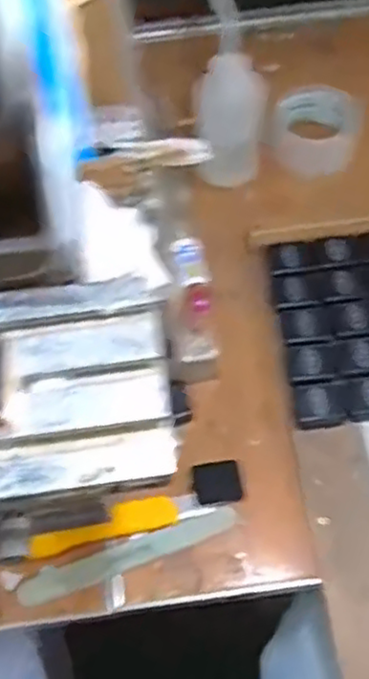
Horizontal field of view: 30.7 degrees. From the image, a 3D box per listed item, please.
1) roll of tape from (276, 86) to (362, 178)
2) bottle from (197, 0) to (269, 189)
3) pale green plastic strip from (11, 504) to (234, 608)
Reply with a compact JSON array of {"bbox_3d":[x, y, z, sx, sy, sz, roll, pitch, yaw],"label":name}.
[{"bbox_3d":[0.143,-0.224,0.727,0.086,0.040,0.090,-1,61,2],"label":"roll of tape"},{"bbox_3d":[0.046,-0.240,0.631,0.065,0.164,0.084,2,61,4],"label":"bottle"},{"bbox_3d":[-0.043,0.167,0.527,0.174,0.006,0.022,-20,62,-8],"label":"pale green plastic strip"}]

